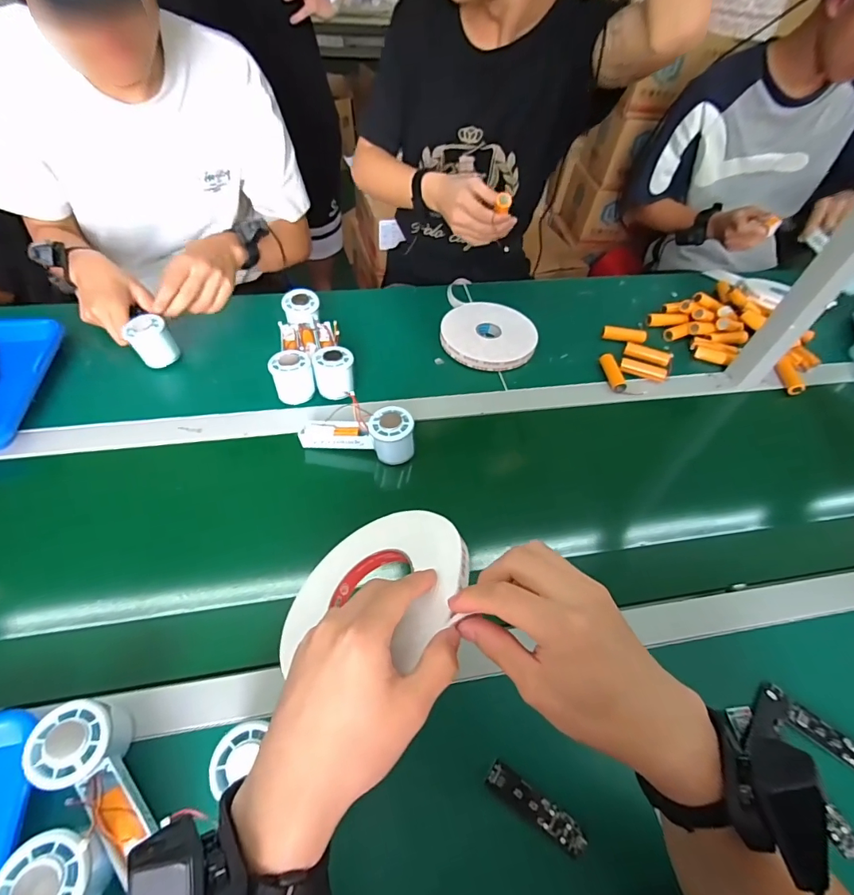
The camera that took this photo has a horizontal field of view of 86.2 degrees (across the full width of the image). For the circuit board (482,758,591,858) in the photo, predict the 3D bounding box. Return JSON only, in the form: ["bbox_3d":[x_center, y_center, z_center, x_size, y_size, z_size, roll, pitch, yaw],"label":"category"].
[{"bbox_3d":[0.095,0.312,0.397,0.091,0.007,0.022,32,57,19],"label":"circuit board"}]

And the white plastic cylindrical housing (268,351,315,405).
[{"bbox_3d":[-0.193,-0.103,0.659,0.055,0.052,0.056,2,53,-3],"label":"white plastic cylindrical housing"}]

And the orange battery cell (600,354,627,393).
[{"bbox_3d":[0.301,-0.123,0.742,0.022,0.026,0.079,0,53,-4],"label":"orange battery cell"}]

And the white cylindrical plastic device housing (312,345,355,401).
[{"bbox_3d":[-0.135,-0.111,0.670,0.055,0.059,0.062,-1,53,-6],"label":"white cylindrical plastic device housing"}]

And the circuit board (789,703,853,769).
[{"bbox_3d":[0.401,0.291,0.443,0.091,0.013,0.023,34,58,20],"label":"circuit board"}]

